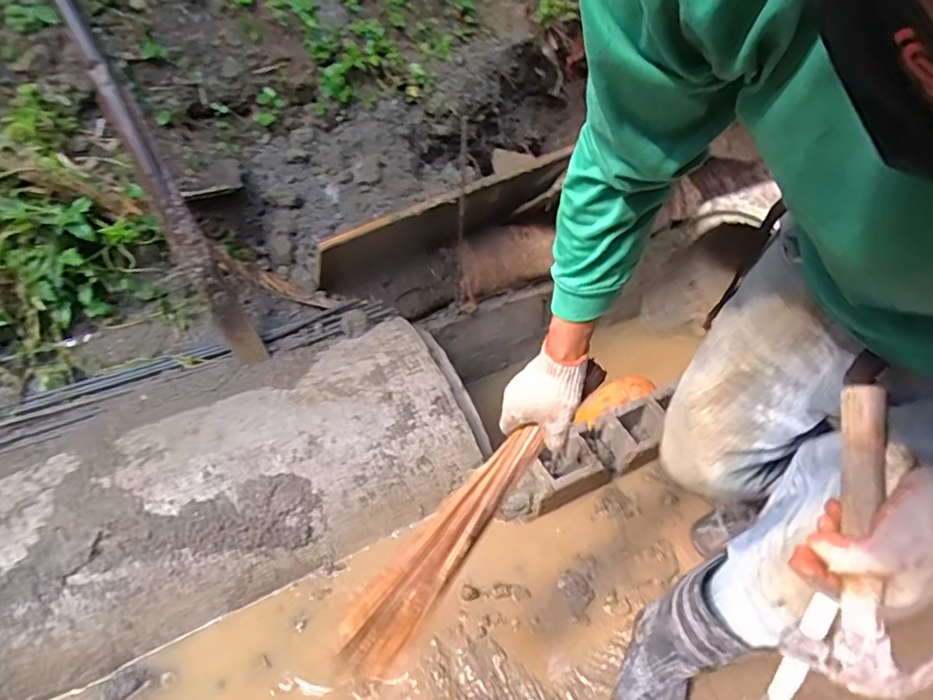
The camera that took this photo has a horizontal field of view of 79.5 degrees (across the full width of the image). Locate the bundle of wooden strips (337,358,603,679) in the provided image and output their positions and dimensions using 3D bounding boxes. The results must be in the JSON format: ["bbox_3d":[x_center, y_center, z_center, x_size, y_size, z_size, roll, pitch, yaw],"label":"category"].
[{"bbox_3d":[0.012,0.188,0.684,0.077,0.032,0.444,37,80,22],"label":"bundle of wooden strips"}]

